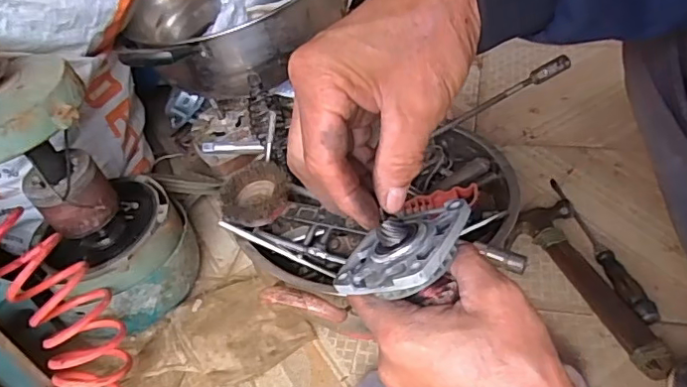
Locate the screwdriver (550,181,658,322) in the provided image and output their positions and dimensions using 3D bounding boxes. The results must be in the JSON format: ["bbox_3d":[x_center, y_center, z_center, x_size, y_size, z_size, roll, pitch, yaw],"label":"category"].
[{"bbox_3d":[0.322,0.061,0.705,0.026,0.023,0.249,-11,43,0],"label":"screwdriver"}]

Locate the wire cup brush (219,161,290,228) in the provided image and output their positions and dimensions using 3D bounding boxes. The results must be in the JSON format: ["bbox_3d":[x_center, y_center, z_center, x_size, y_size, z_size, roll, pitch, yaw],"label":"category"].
[{"bbox_3d":[-0.098,0.000,0.609,0.073,0.032,0.079,-14,43,-4],"label":"wire cup brush"}]

